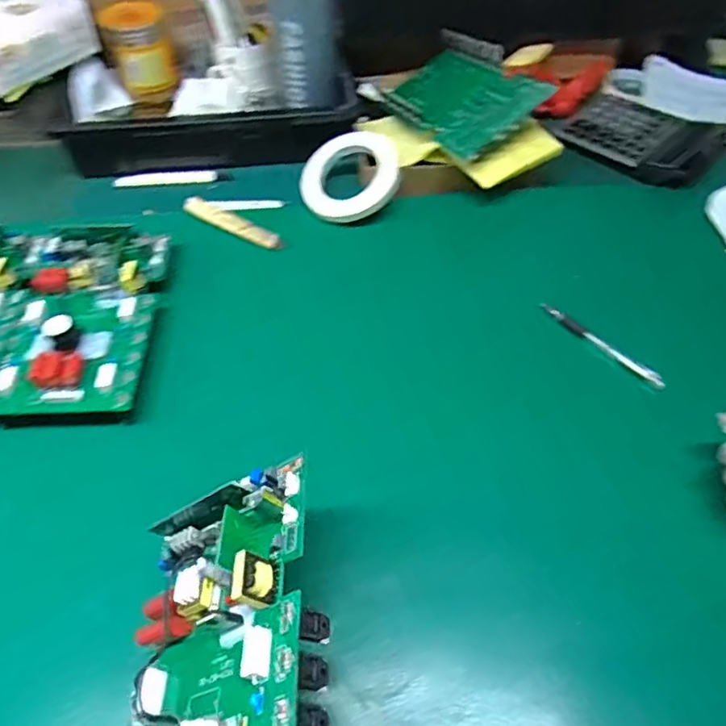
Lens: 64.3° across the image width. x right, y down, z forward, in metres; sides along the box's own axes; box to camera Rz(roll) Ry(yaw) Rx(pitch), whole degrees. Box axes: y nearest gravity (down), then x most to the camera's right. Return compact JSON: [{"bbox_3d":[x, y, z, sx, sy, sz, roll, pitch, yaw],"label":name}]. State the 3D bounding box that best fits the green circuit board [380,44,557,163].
[{"bbox_3d":[0.114,-0.330,0.707,0.129,0.025,0.243,-36,45,0],"label":"green circuit board"}]

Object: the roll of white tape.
[{"bbox_3d":[-0.019,-0.219,0.679,0.115,0.017,0.113,-3,80,16],"label":"roll of white tape"}]

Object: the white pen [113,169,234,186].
[{"bbox_3d":[-0.238,-0.234,0.724,0.143,0.009,0.015,-6,52,-5],"label":"white pen"}]

